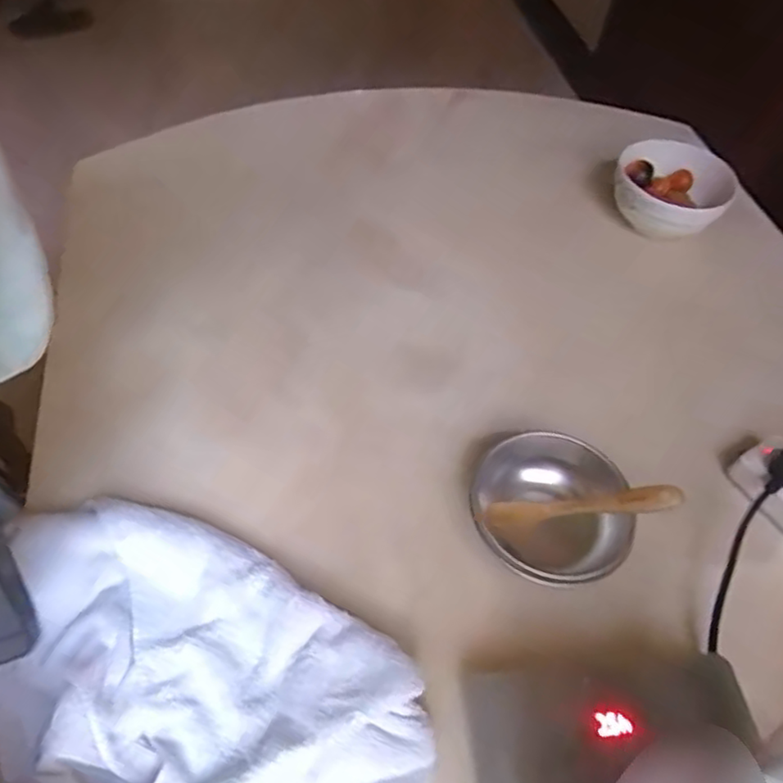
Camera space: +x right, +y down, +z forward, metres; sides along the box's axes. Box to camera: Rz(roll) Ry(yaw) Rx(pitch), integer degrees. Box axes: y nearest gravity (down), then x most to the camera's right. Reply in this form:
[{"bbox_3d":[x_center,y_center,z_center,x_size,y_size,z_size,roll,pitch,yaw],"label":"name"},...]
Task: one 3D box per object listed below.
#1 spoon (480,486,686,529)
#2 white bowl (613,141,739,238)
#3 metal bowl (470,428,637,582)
[{"bbox_3d":[0.140,0.088,0.475,0.145,0.015,0.021,-12,49,26],"label":"spoon"},{"bbox_3d":[0.311,-0.224,0.709,0.118,0.054,0.118,3,52,-3],"label":"white bowl"},{"bbox_3d":[0.119,0.089,0.476,0.110,0.029,0.117,3,52,-3],"label":"metal bowl"}]

